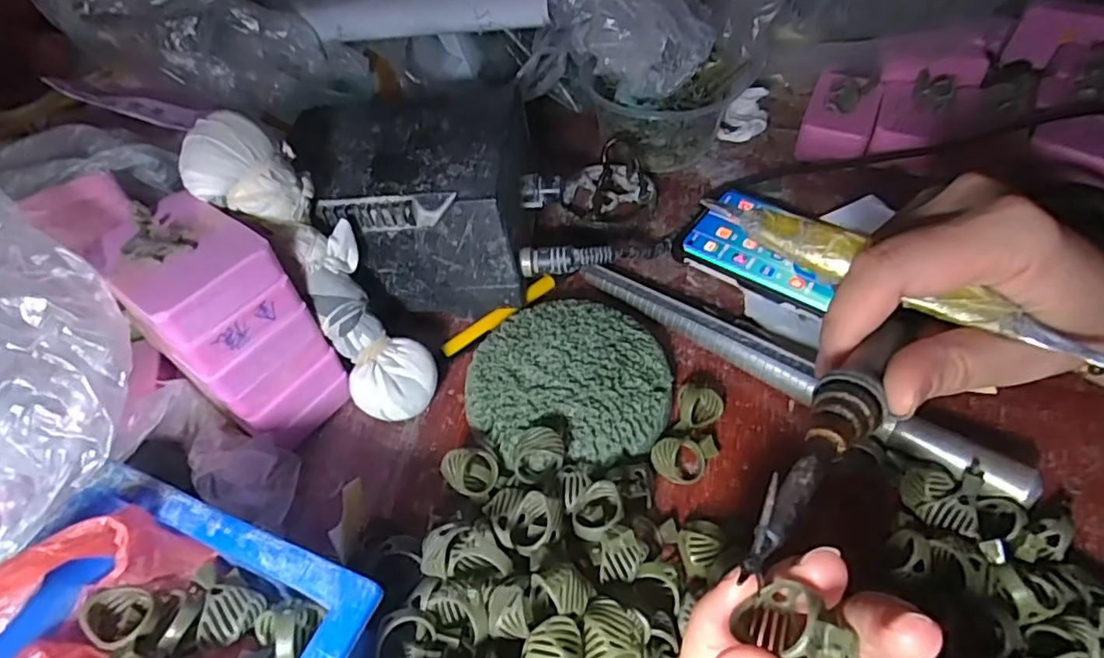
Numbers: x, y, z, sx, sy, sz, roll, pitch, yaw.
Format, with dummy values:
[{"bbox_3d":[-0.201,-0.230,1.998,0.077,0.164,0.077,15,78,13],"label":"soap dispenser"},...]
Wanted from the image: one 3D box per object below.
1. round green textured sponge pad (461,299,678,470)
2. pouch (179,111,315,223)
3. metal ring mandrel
[{"bbox_3d":[0.009,0.027,0.315,0.101,0.023,0.094,-2,51,2],"label":"round green textured sponge pad"},{"bbox_3d":[-0.139,-0.070,0.280,0.044,0.053,0.032,-12,51,-6],"label":"pouch"},{"bbox_3d":[0.117,0.018,0.318,0.240,0.025,0.016,33,60,26],"label":"metal ring mandrel"}]

